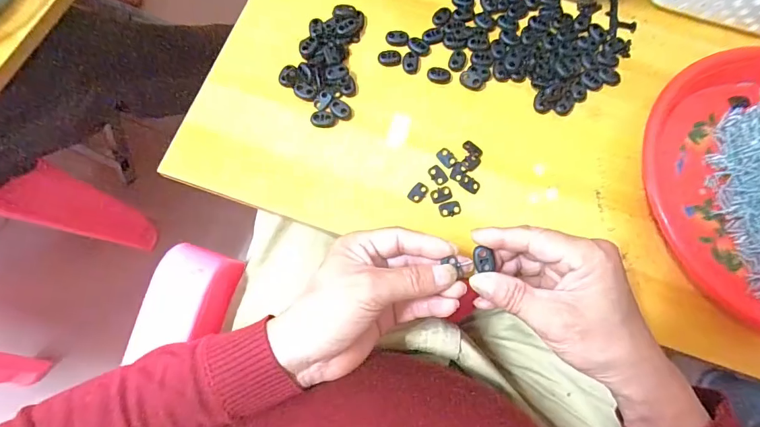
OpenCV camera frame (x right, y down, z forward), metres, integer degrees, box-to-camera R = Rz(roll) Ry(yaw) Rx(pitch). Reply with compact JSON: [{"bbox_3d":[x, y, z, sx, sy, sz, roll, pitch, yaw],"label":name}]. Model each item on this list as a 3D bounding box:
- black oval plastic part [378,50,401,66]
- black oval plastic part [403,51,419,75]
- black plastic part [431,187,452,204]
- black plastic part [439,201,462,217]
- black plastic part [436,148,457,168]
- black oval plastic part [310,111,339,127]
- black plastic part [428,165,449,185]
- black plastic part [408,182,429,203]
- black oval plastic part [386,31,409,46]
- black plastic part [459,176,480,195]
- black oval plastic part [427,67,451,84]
[{"bbox_3d":[0.009,-0.147,0.374,0.021,0.004,0.014,-3,76,-1],"label":"black oval plastic part"},{"bbox_3d":[0.029,-0.143,0.374,0.015,0.004,0.021,0,76,0],"label":"black oval plastic part"},{"bbox_3d":[0.053,-0.016,0.344,0.018,0.004,0.013,-21,77,-5],"label":"black plastic part"},{"bbox_3d":[0.060,-0.004,0.339,0.018,0.004,0.012,-15,77,-4],"label":"black plastic part"},{"bbox_3d":[0.059,-0.050,0.351,0.013,0.004,0.018,-35,79,-8],"label":"black plastic part"},{"bbox_3d":[-0.050,-0.085,0.362,0.023,0.009,0.013,4,76,1],"label":"black oval plastic part"},{"bbox_3d":[0.051,-0.034,0.348,0.012,0.004,0.018,-35,79,-8],"label":"black plastic part"},{"bbox_3d":[0.033,-0.018,0.343,0.012,0.004,0.018,39,79,9],"label":"black plastic part"},{"bbox_3d":[0.017,-0.168,0.379,0.021,0.004,0.017,-1,76,-1],"label":"black oval plastic part"},{"bbox_3d":[0.079,-0.026,0.345,0.017,0.004,0.012,37,79,8],"label":"black plastic part"},{"bbox_3d":[0.056,-0.130,0.374,0.022,0.004,0.014,12,76,3],"label":"black oval plastic part"}]

